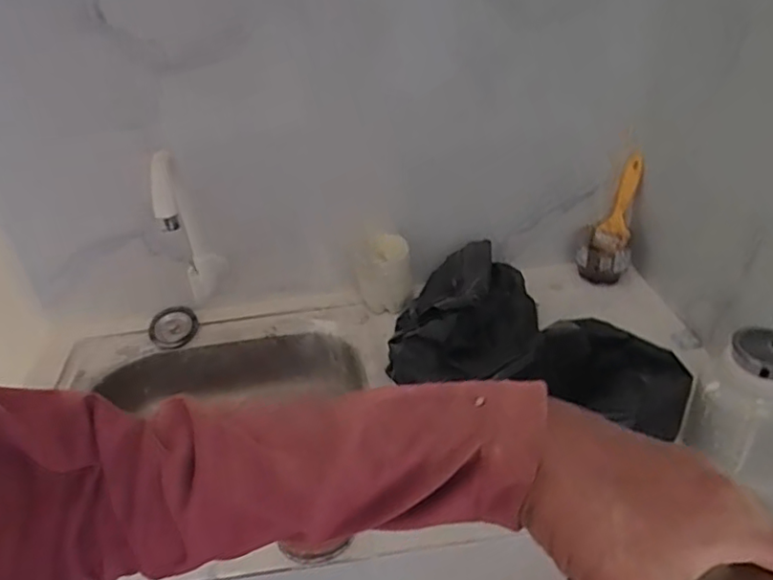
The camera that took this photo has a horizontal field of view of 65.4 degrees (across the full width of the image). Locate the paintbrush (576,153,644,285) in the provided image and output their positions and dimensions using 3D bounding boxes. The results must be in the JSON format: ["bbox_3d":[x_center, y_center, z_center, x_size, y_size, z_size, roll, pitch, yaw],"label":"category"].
[{"bbox_3d":[0.374,-0.117,0.990,0.087,0.215,0.047,22,7,34],"label":"paintbrush"}]

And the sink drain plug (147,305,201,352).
[{"bbox_3d":[-0.357,0.066,1.012,0.080,0.015,0.070,-17,74,-9],"label":"sink drain plug"}]

